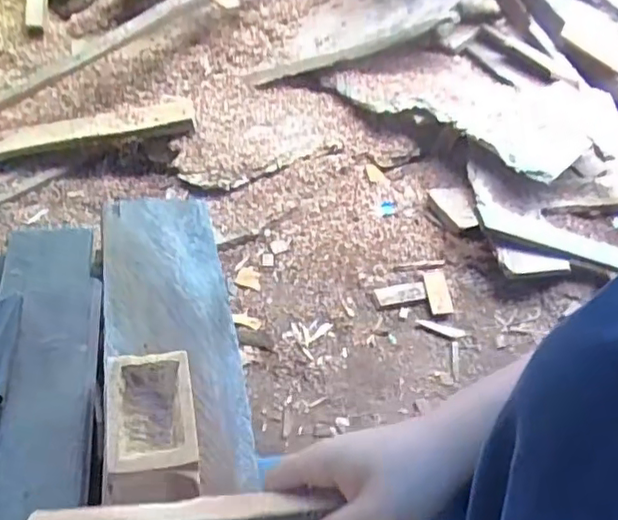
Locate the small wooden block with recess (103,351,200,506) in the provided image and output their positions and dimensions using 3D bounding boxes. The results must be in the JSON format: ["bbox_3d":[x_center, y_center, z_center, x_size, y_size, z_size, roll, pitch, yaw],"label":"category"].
[{"bbox_3d":[-0.120,0.133,0.467,0.065,0.052,0.113,-4,49,-10],"label":"small wooden block with recess"}]

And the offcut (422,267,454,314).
[{"bbox_3d":[0.317,0.067,1.488,0.062,0.019,0.146,1,48,-5],"label":"offcut"}]

